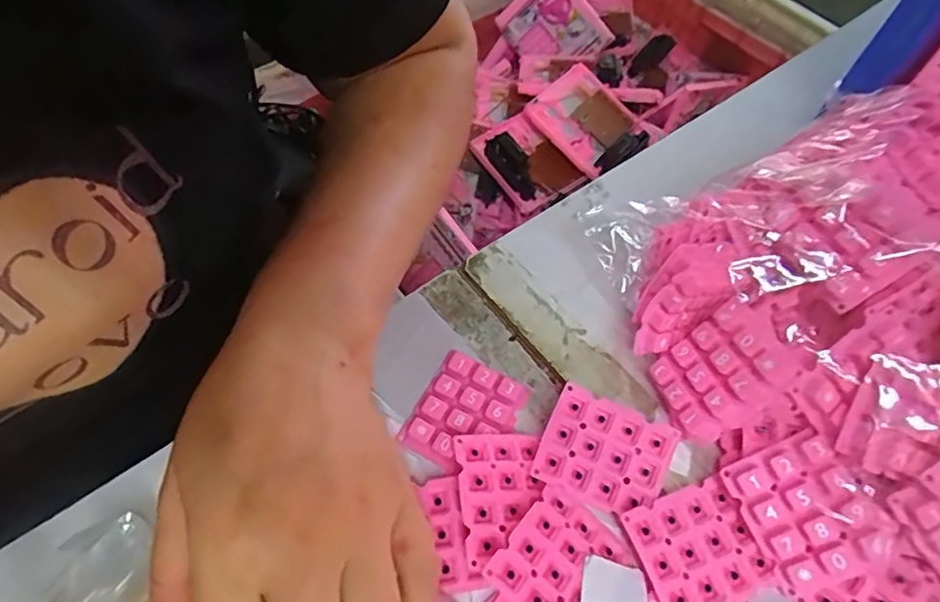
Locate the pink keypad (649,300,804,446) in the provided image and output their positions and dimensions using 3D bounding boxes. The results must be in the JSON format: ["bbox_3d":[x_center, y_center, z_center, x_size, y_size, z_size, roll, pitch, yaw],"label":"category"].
[{"bbox_3d":[0.117,0.033,0.275,0.012,0.060,0.046,18,34,-42],"label":"pink keypad"}]

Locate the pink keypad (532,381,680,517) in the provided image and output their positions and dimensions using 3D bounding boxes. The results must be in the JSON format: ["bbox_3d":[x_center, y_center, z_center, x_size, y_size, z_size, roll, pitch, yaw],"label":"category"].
[{"bbox_3d":[0.065,0.074,0.282,0.058,0.008,0.049,25,62,13],"label":"pink keypad"}]

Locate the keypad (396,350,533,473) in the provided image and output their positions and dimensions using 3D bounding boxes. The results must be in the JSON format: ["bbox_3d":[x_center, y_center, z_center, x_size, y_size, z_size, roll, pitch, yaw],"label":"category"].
[{"bbox_3d":[-0.003,0.058,0.304,0.048,0.008,0.058,26,62,13],"label":"keypad"}]

